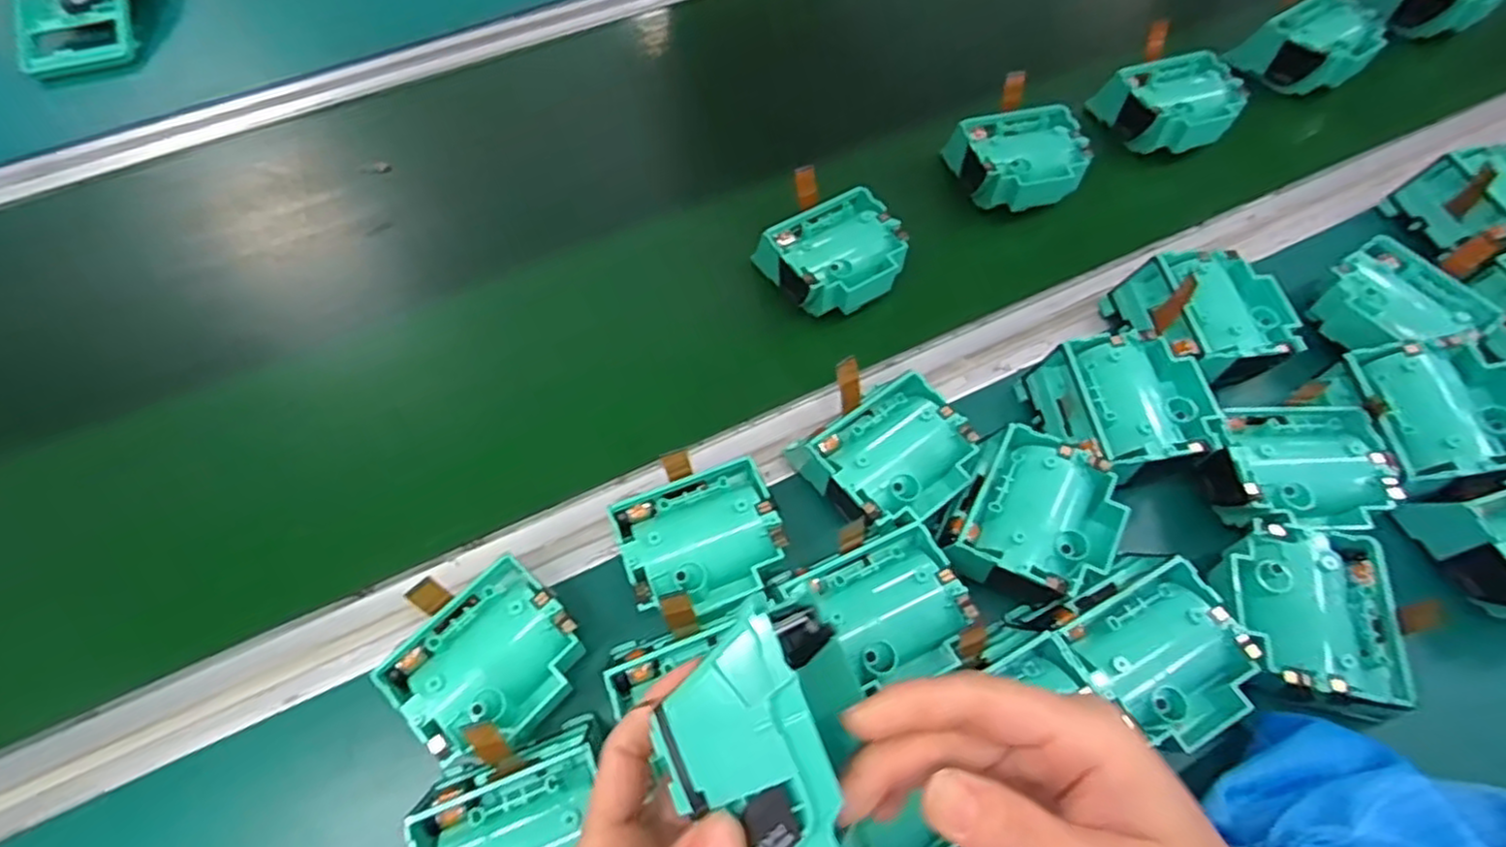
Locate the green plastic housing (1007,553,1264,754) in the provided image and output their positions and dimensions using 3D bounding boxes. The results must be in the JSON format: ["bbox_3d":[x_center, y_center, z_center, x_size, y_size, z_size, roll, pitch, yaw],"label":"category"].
[{"bbox_3d":[0.174,0.101,0.315,0.072,0.031,0.078,-23,63,-12],"label":"green plastic housing"}]

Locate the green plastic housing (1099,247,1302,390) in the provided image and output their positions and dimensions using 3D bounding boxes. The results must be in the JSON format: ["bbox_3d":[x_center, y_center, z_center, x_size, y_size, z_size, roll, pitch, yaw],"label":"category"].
[{"bbox_3d":[0.260,-0.060,0.404,0.079,0.041,0.079,-9,61,-4],"label":"green plastic housing"}]

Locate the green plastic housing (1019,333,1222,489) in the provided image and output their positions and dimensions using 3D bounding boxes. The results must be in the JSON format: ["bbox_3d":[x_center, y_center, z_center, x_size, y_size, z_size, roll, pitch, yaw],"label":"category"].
[{"bbox_3d":[0.196,-0.006,0.381,0.070,0.046,0.077,-14,61,-7],"label":"green plastic housing"}]

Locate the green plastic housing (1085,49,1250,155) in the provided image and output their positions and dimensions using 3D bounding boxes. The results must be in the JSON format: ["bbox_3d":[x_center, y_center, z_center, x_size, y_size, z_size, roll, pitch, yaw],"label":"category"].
[{"bbox_3d":[0.295,-0.221,0.498,0.080,0.035,0.070,-8,61,-4],"label":"green plastic housing"}]

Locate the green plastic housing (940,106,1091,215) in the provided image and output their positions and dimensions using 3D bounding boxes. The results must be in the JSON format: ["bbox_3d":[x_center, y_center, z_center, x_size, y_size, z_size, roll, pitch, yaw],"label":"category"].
[{"bbox_3d":[0.177,-0.174,0.475,0.086,0.038,0.070,0,61,1],"label":"green plastic housing"}]

